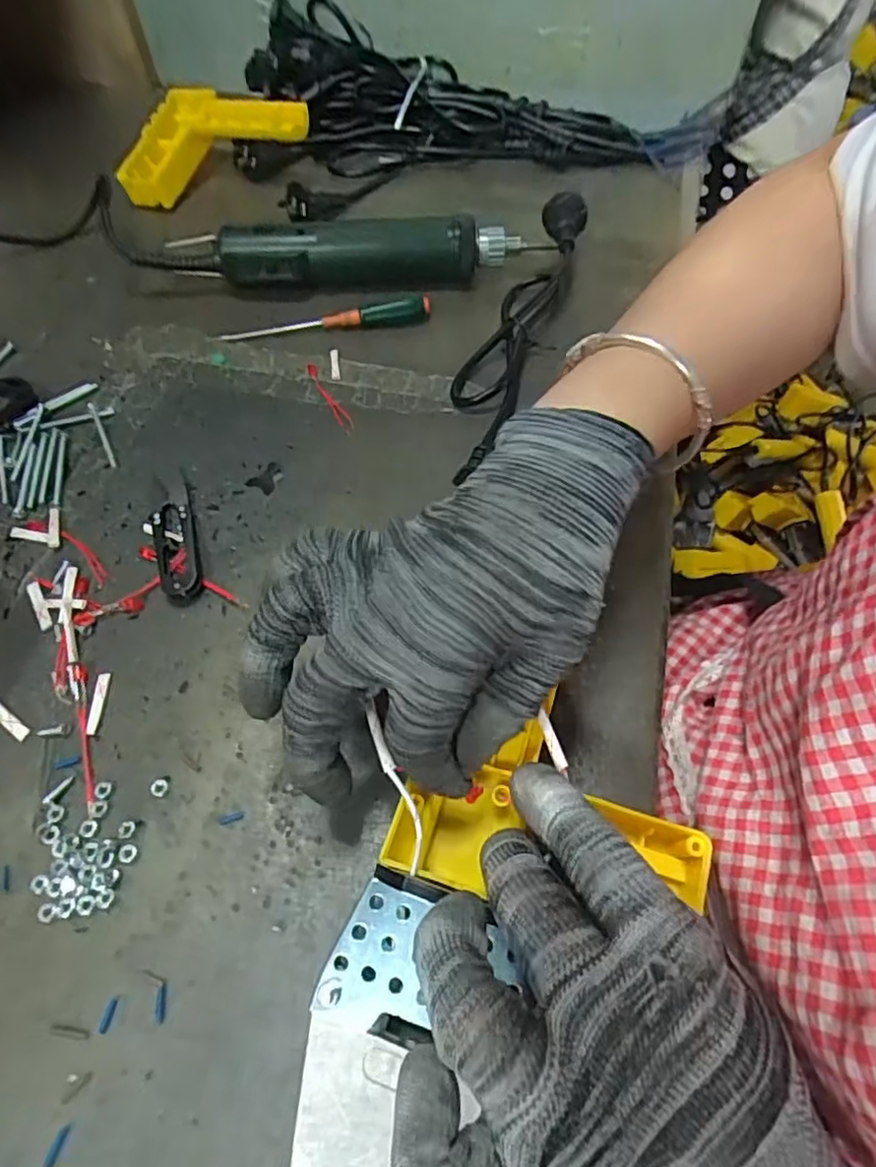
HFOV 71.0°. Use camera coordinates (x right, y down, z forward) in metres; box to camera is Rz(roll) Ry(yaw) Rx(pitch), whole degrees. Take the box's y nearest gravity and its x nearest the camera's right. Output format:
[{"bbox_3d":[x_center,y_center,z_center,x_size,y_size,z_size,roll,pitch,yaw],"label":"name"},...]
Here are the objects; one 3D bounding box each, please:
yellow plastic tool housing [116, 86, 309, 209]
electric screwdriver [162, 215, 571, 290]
[{"bbox_3d":[-0.206,-0.397,0.541,0.159,0.048,0.108,-22,60,-13],"label":"yellow plastic tool housing"},{"bbox_3d":[-0.055,-0.240,0.449,0.262,0.040,0.035,-3,58,-2],"label":"electric screwdriver"}]

